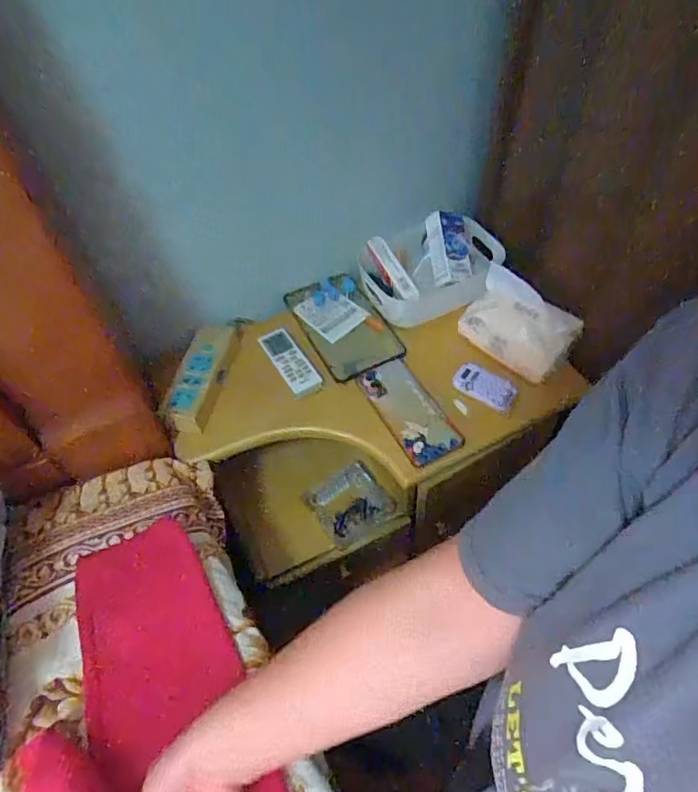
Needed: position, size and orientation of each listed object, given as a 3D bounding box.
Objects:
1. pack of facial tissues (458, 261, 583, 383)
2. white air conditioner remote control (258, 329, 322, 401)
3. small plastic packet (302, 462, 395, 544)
[{"bbox_3d":[0.228,-0.096,0.738,0.142,0.103,0.031,38,19,14],"label":"pack of facial tissues"},{"bbox_3d":[-0.085,-0.050,0.770,0.041,0.022,0.115,-28,56,-18],"label":"white air conditioner remote control"},{"bbox_3d":[0.000,0.160,0.810,0.104,0.006,0.096,-34,70,-10],"label":"small plastic packet"}]

